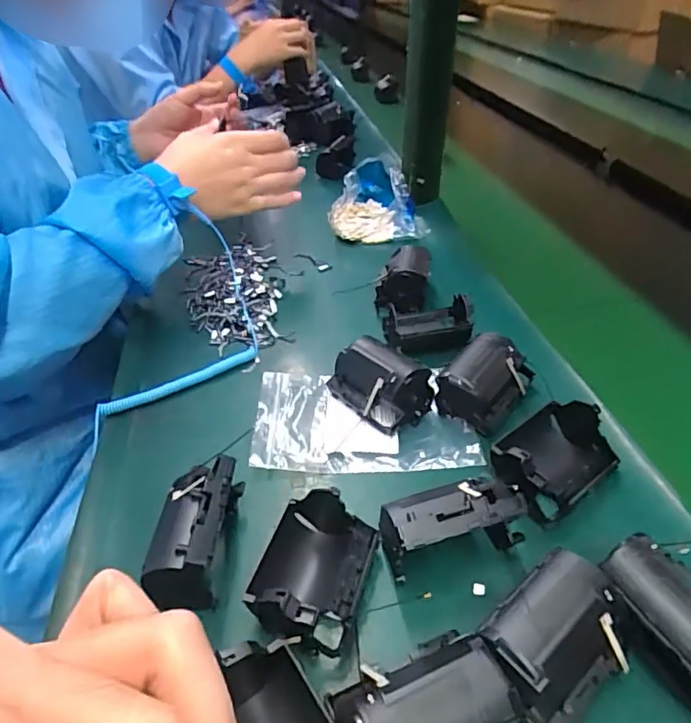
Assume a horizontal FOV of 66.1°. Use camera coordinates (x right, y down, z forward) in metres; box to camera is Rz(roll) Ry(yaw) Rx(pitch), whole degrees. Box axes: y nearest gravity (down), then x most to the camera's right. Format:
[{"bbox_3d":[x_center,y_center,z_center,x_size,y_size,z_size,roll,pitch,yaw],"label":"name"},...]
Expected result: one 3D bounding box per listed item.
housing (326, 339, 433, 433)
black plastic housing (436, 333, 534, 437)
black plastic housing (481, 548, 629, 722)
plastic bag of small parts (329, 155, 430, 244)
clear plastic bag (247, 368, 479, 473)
[{"bbox_3d":[0.024,0.015,0.388,0.049,0.040,0.071,-32,48,-32],"label":"housing"},{"bbox_3d":[0.104,0.016,0.390,0.048,0.048,0.067,27,47,31],"label":"black plastic housing"},{"bbox_3d":[0.095,0.128,0.242,0.067,0.041,0.049,-27,45,-28],"label":"black plastic housing"},{"bbox_3d":[0.039,-0.190,0.633,0.114,0.074,0.101,2,38,2],"label":"plastic bag of small parts"},{"bbox_3d":[0.013,0.040,0.385,0.152,0.013,0.095,1,37,-1],"label":"clear plastic bag"}]

